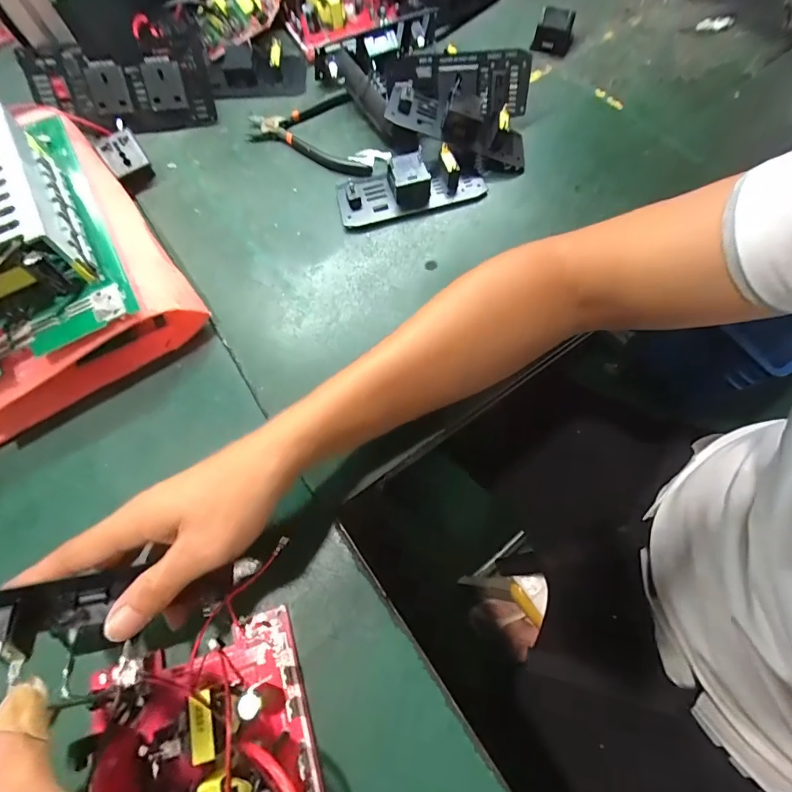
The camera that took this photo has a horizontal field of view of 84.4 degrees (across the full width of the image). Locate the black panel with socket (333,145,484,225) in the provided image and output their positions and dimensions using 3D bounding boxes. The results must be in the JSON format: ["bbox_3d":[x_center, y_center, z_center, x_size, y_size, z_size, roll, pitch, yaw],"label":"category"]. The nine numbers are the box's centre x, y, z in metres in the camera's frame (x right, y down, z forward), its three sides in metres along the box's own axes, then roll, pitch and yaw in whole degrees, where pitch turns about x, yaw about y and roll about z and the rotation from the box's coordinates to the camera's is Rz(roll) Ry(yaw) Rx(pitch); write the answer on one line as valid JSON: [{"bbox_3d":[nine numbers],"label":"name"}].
[{"bbox_3d":[0.013,-0.208,0.422,0.138,0.035,0.056,-15,68,-4],"label":"black panel with socket"}]

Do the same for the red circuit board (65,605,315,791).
[{"bbox_3d":[-0.109,0.223,0.236,0.127,0.063,0.164,-17,68,-5],"label":"red circuit board"}]

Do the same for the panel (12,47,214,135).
[{"bbox_3d":[-0.291,-0.326,0.466,0.183,0.070,0.021,0,29,-2],"label":"panel"}]

